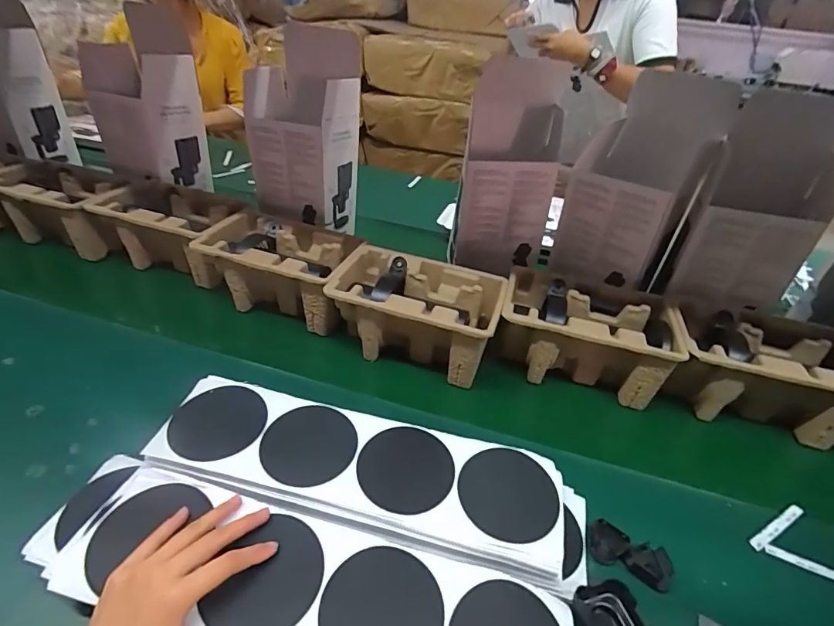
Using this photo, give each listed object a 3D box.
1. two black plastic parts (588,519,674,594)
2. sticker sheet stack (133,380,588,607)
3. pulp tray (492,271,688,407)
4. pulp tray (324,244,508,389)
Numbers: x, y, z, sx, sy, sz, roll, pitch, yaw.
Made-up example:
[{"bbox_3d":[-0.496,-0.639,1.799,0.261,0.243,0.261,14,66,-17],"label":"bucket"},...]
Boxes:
[{"bbox_3d":[0.201,0.229,0.420,0.074,0.016,0.039,18,34,16],"label":"two black plastic parts"},{"bbox_3d":[-0.045,0.149,0.438,0.424,0.021,0.117,14,33,9],"label":"sticker sheet stack"},{"bbox_3d":[0.229,0.034,0.624,0.227,0.104,0.144,14,33,9],"label":"pulp tray"},{"bbox_3d":[0.000,0.007,0.627,0.232,0.112,0.144,14,33,9],"label":"pulp tray"}]

